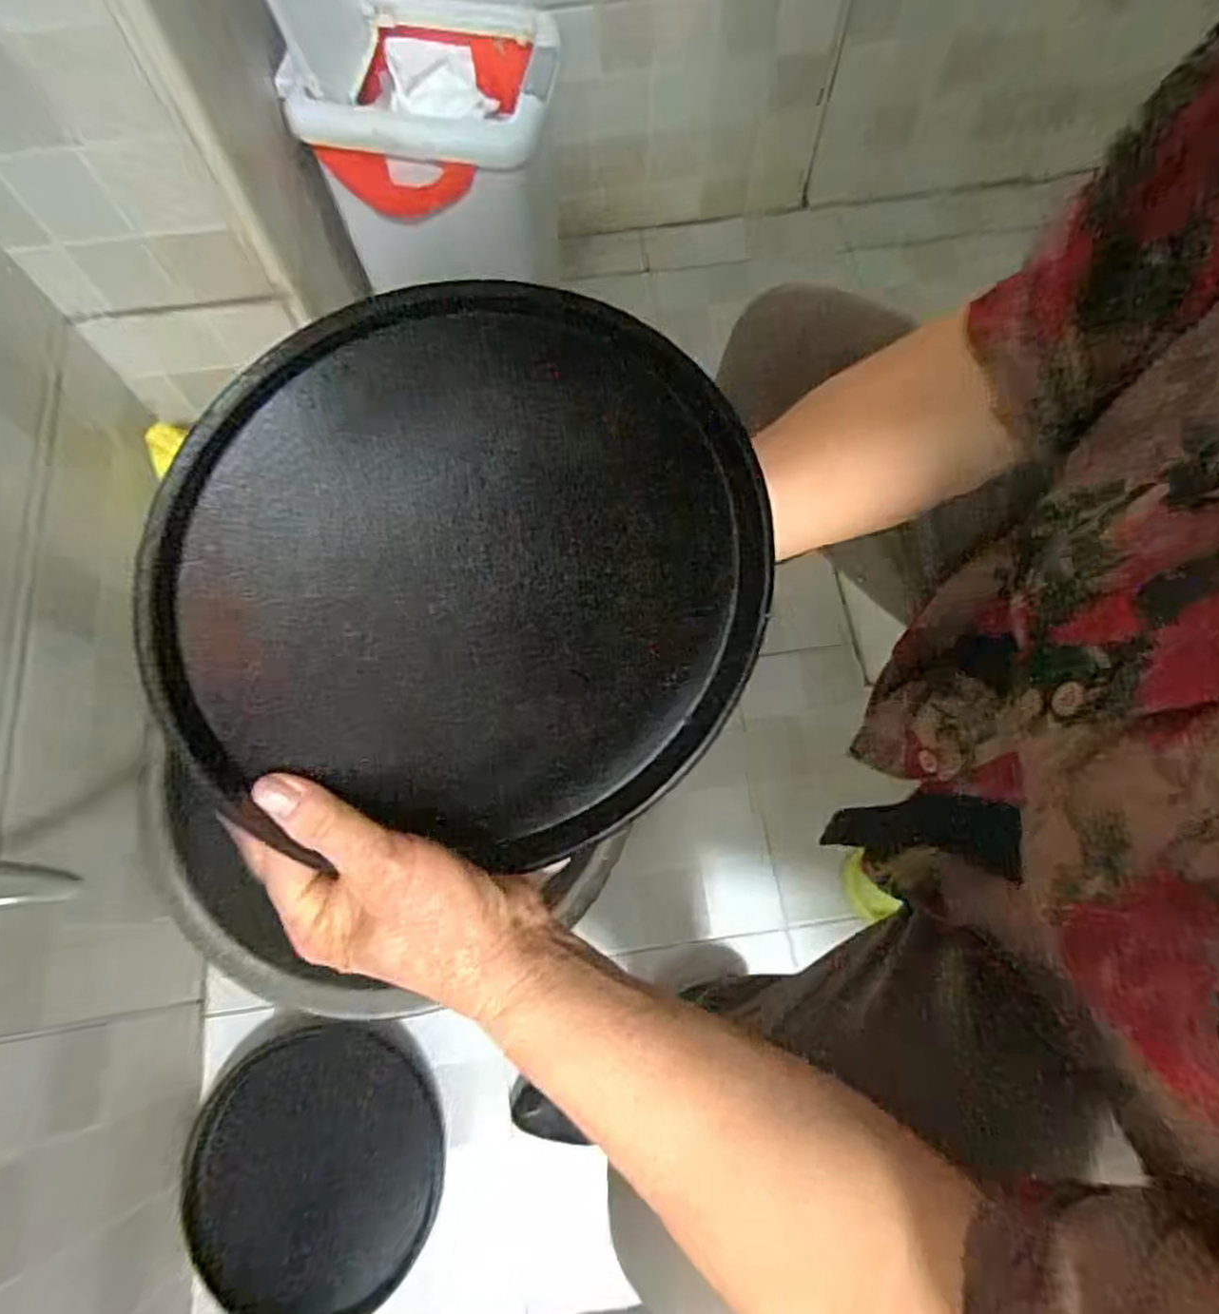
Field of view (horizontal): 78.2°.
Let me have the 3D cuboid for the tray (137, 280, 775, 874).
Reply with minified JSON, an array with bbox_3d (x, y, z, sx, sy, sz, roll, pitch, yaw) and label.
[{"bbox_3d":[-0.050,-0.017,0.304,0.237,0.236,0.028,1,31,-18],"label":"tray"}]

